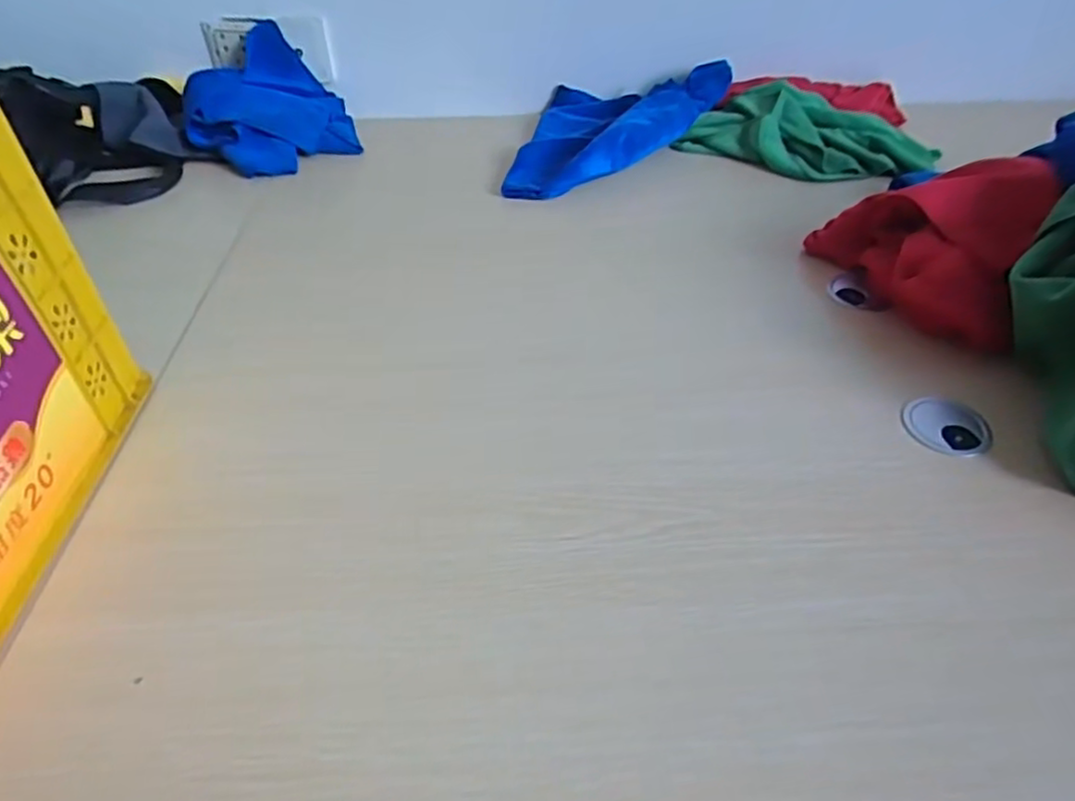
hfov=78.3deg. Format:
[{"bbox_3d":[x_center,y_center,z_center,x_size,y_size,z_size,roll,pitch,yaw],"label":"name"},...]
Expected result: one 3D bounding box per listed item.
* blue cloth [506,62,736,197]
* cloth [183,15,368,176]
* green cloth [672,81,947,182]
[{"bbox_3d":[0.116,-0.400,0.959,0.273,0.066,0.394,12,45,12],"label":"blue cloth"},{"bbox_3d":[-0.385,-0.433,0.961,0.232,0.119,0.175,-35,54,-31],"label":"cloth"},{"bbox_3d":[0.382,-0.388,0.951,0.326,0.068,0.167,16,46,15],"label":"green cloth"}]

